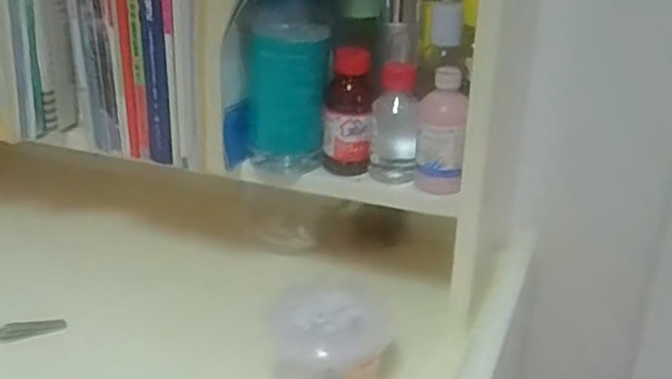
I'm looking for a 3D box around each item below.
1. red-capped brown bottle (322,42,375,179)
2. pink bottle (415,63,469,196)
[{"bbox_3d":[0.010,-0.065,0.596,0.044,0.106,0.037,1,25,0],"label":"red-capped brown bottle"},{"bbox_3d":[0.085,-0.047,0.557,0.038,0.103,0.033,3,25,5],"label":"pink bottle"}]

